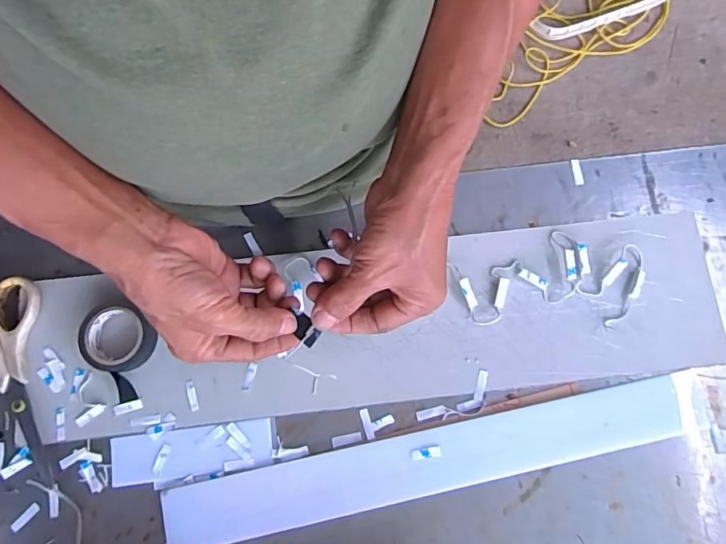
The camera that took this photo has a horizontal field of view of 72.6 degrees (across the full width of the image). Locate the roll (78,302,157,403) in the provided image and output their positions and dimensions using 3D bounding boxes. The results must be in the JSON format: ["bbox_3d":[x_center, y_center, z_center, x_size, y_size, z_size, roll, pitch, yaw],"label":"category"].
[{"bbox_3d":[-0.203,0.063,0.418,0.055,0.019,0.075,-39,81,-8],"label":"roll"}]

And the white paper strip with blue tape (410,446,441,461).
[{"bbox_3d":[0.052,0.150,0.410,0.025,0.004,0.008,-10,79,-3],"label":"white paper strip with blue tape"}]

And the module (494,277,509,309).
[{"bbox_3d":[0.122,0.018,0.434,0.009,0.007,0.028,16,79,2],"label":"module"}]

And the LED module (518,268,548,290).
[{"bbox_3d":[0.151,0.006,0.437,0.026,0.008,0.009,30,80,5],"label":"LED module"}]

